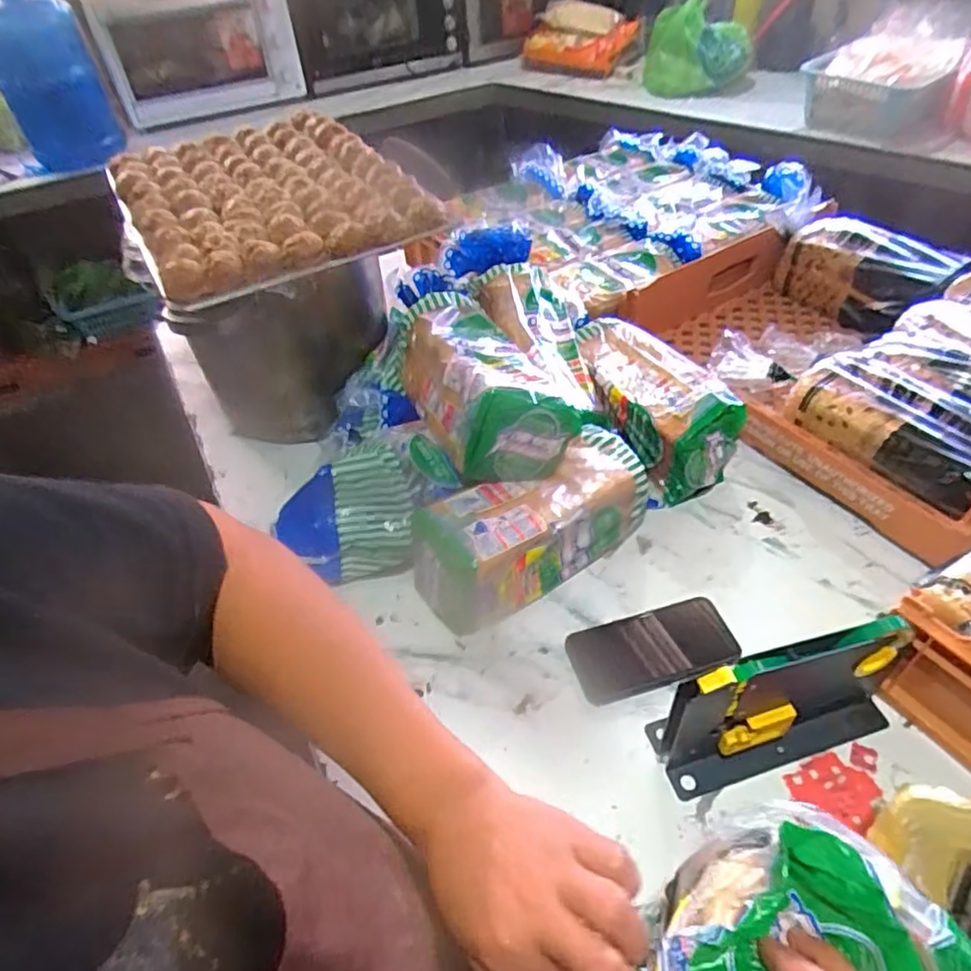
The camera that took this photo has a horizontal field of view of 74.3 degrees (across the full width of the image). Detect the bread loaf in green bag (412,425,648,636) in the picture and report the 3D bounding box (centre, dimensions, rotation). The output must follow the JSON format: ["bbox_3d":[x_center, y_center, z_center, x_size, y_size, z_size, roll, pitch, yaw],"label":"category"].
[{"bbox_3d":[0.057,0.045,0.722,0.266,0.115,0.115,-24,50,-16],"label":"bread loaf in green bag"}]

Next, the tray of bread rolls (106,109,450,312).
[{"bbox_3d":[-0.274,-0.369,0.787,0.319,0.033,0.434,-26,50,-18],"label":"tray of bread rolls"}]

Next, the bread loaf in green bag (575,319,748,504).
[{"bbox_3d":[0.210,-0.116,0.846,0.138,0.101,0.270,-16,48,-10],"label":"bread loaf in green bag"}]

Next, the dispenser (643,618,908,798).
[{"bbox_3d":[0.263,0.185,0.547,0.218,0.149,0.062,-11,47,-6],"label":"dispenser"}]

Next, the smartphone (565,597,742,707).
[{"bbox_3d":[0.171,0.170,0.659,0.163,0.010,0.080,-15,49,-1],"label":"smartphone"}]

